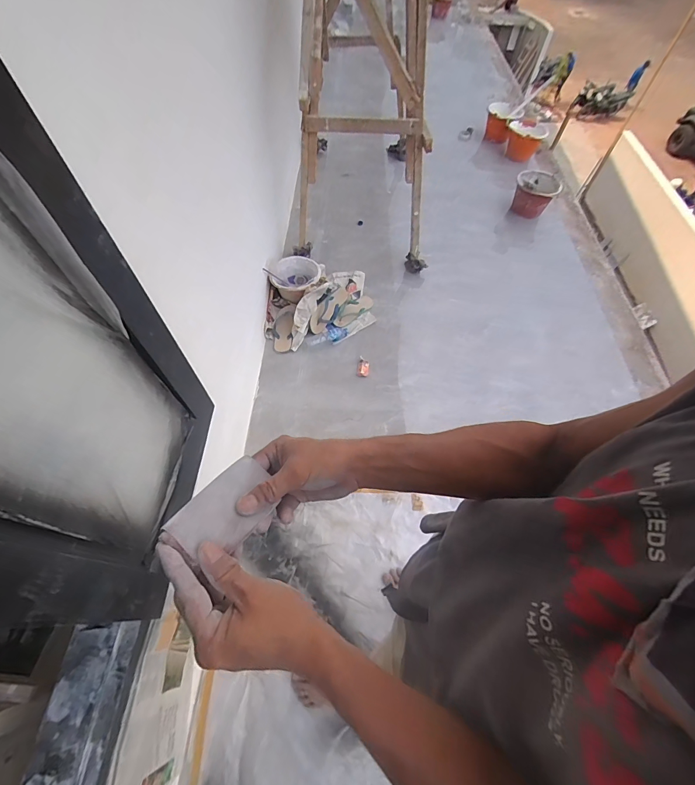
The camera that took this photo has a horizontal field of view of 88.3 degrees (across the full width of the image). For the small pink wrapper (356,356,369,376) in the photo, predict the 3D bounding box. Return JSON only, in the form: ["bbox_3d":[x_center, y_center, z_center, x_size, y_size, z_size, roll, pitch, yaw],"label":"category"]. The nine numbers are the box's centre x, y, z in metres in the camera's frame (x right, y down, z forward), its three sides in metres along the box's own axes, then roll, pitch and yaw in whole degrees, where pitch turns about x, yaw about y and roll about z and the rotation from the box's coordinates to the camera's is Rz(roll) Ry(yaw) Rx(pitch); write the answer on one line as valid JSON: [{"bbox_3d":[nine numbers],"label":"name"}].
[{"bbox_3d":[0.077,-0.123,1.717,0.057,0.021,0.101,10,60,4],"label":"small pink wrapper"}]

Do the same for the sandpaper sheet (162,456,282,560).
[{"bbox_3d":[-0.105,0.104,0.320,0.055,0.006,0.096,47,41,-1],"label":"sandpaper sheet"}]

